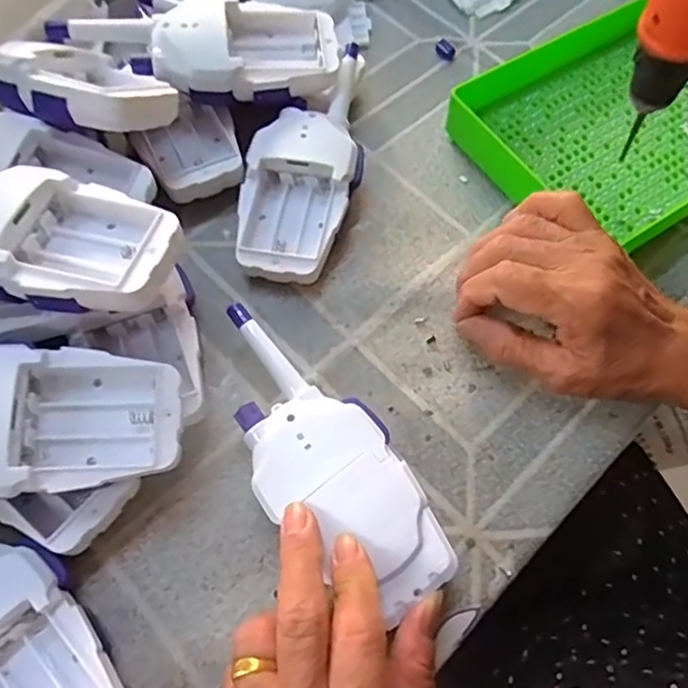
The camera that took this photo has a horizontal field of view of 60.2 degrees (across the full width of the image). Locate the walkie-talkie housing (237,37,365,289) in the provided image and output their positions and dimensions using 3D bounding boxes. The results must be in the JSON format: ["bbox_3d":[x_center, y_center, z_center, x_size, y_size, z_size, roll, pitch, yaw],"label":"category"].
[{"bbox_3d":[-0.022,-0.109,0.361,0.065,0.040,0.161,10,66,3],"label":"walkie-talkie housing"}]

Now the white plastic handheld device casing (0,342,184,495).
[{"bbox_3d":[-0.149,0.032,0.252,0.153,0.021,0.059,4,66,-14],"label":"white plastic handheld device casing"}]

